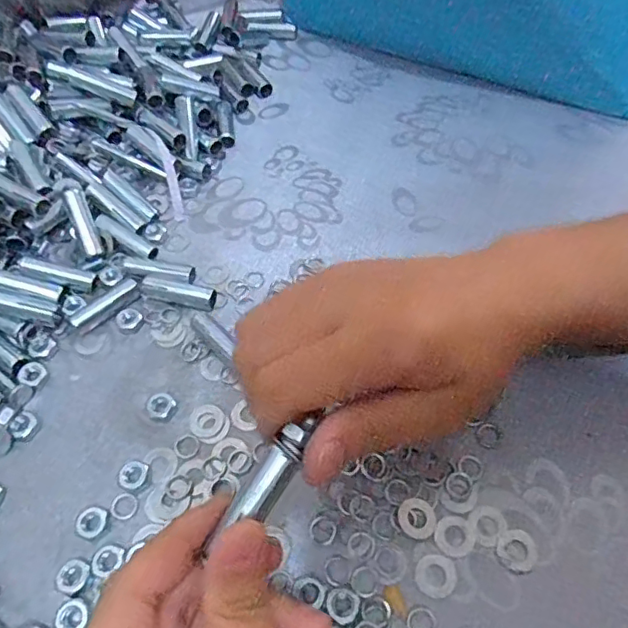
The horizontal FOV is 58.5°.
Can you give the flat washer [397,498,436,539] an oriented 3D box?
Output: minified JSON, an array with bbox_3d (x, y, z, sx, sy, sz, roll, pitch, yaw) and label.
[{"bbox_3d":[0.044,0.086,0.237,0.016,0.004,0.016,-1,56,1],"label":"flat washer"}]

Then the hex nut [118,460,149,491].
[{"bbox_3d":[-0.081,0.073,0.251,0.013,0.006,0.013,-3,56,0],"label":"hex nut"}]

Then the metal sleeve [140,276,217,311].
[{"bbox_3d":[-0.074,-0.012,0.303,0.043,0.008,0.011,14,58,11],"label":"metal sleeve"}]

